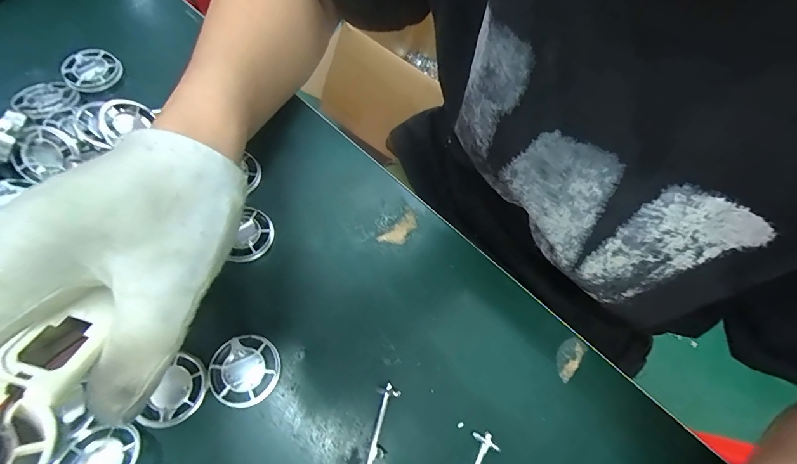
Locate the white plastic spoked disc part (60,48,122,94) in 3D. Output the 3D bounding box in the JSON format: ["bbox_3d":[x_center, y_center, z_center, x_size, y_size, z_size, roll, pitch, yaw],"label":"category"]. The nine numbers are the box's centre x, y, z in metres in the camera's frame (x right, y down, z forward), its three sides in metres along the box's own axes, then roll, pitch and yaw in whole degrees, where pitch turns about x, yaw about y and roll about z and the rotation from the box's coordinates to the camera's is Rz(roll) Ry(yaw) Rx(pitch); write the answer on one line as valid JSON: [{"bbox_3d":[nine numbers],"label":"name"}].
[{"bbox_3d":[-0.241,-0.127,0.293,0.036,0.013,0.040,44,67,11],"label":"white plastic spoked disc part"}]

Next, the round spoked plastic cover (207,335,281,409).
[{"bbox_3d":[-0.090,0.081,0.220,0.039,0.009,0.039,4,69,-12],"label":"round spoked plastic cover"}]

